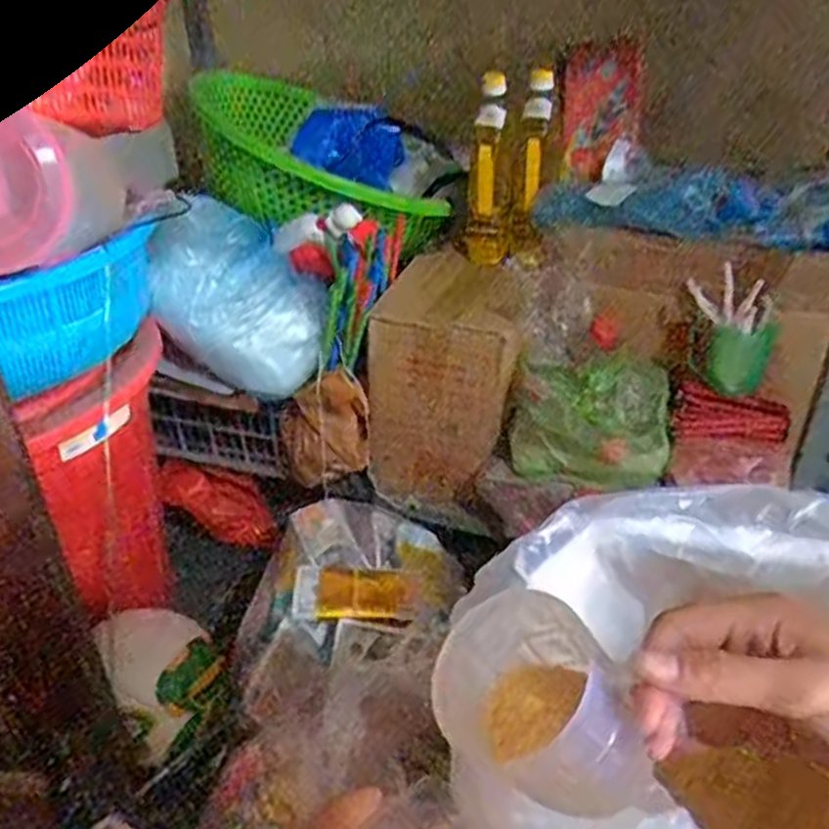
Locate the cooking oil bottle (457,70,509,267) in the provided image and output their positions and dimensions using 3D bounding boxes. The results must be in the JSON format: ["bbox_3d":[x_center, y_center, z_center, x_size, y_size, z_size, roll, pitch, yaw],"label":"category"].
[{"bbox_3d":[0.100,-0.347,1.121,0.067,0.248,0.081,0,33,1],"label":"cooking oil bottle"}]

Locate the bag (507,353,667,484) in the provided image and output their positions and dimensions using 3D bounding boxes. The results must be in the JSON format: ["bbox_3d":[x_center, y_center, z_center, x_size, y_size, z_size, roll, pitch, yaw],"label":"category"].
[{"bbox_3d":[0.245,-0.009,1.045,0.188,0.117,0.176,10,35,17],"label":"bag"}]

